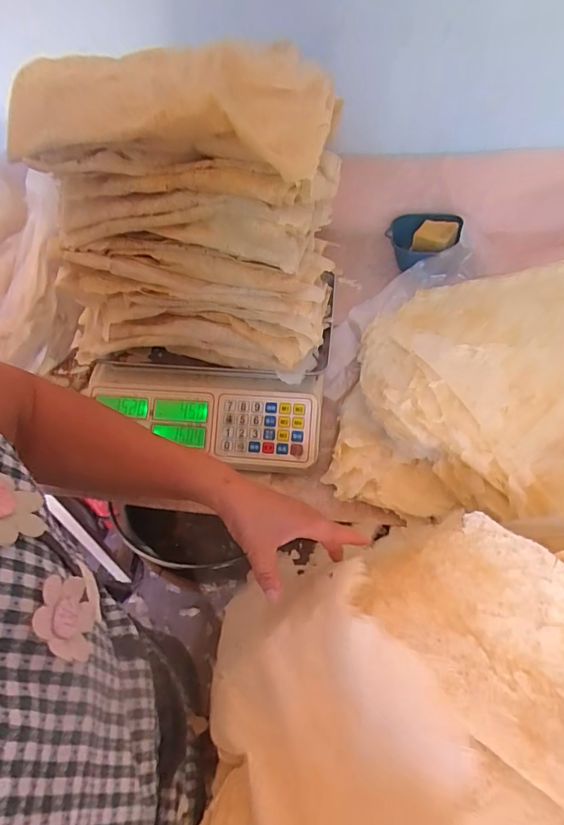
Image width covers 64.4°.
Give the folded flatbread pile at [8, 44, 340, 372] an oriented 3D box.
[{"bbox_3d":[-0.105,-0.220,0.518,0.307,0.263,0.183,5,51,8],"label":"folded flatbread pile"}]

